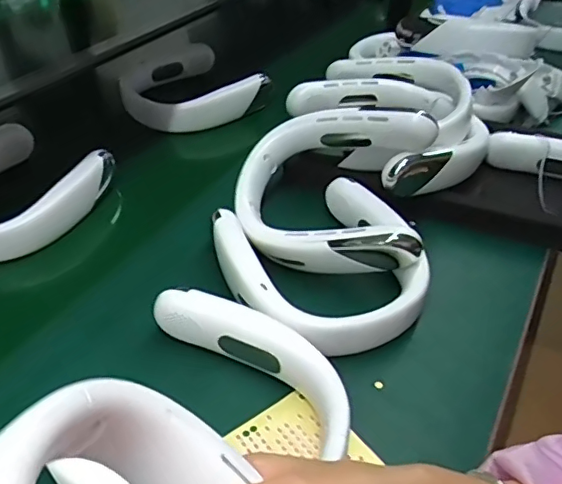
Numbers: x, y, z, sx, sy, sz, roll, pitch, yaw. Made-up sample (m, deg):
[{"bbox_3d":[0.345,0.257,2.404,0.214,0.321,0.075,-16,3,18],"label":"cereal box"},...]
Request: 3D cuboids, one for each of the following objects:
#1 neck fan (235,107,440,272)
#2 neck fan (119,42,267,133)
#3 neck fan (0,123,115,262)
[{"bbox_3d":[0.050,-0.066,0.562,0.192,0.095,0.164,8,41,5],"label":"neck fan"},{"bbox_3d":[-0.146,-0.236,0.868,0.180,0.050,0.187,-29,51,-32],"label":"neck fan"},{"bbox_3d":[-0.314,-0.064,0.652,0.200,0.044,0.218,16,42,13],"label":"neck fan"}]

